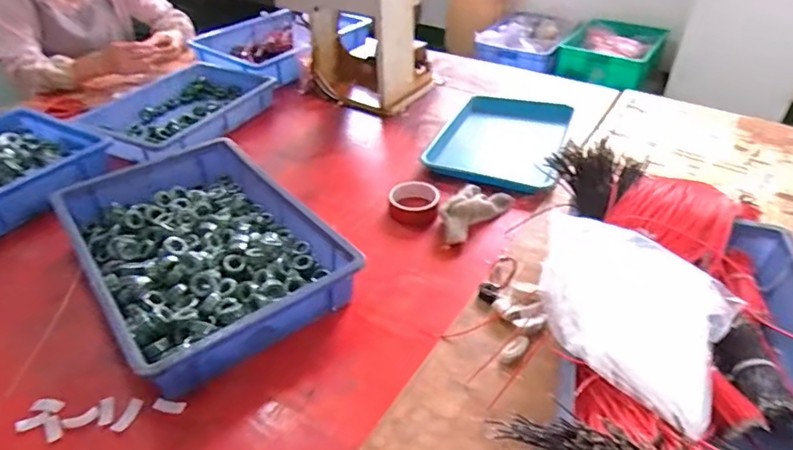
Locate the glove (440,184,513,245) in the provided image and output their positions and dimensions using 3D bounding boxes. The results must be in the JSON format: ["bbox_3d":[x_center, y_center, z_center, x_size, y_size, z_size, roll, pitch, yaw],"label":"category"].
[{"bbox_3d":[0.116,-0.031,0.832,0.079,0.043,0.159,30,47,32],"label":"glove"}]

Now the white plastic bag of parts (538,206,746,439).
[{"bbox_3d":[0.255,0.086,0.561,0.217,0.063,0.190,25,44,28],"label":"white plastic bag of parts"}]

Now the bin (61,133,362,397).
[{"bbox_3d":[-0.283,0.022,0.735,0.290,0.069,0.439,-25,45,-29],"label":"bin"}]

